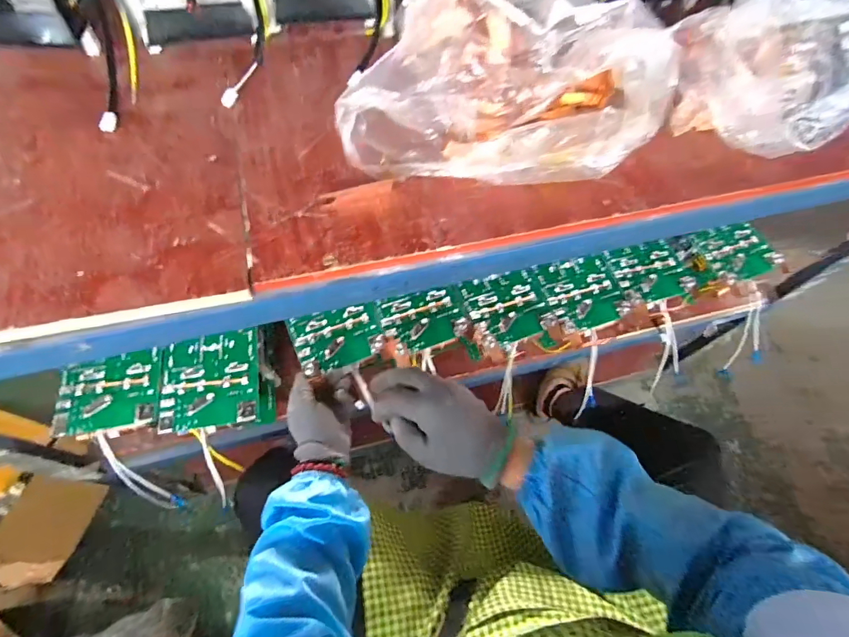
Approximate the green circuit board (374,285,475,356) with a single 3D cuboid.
[{"bbox_3d":[0.001,-0.002,0.656,0.125,0.011,0.094,-18,66,-12],"label":"green circuit board"}]

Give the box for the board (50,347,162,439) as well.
[{"bbox_3d":[-0.421,0.098,0.583,0.126,0.016,0.104,-9,65,-7],"label":"board"}]

